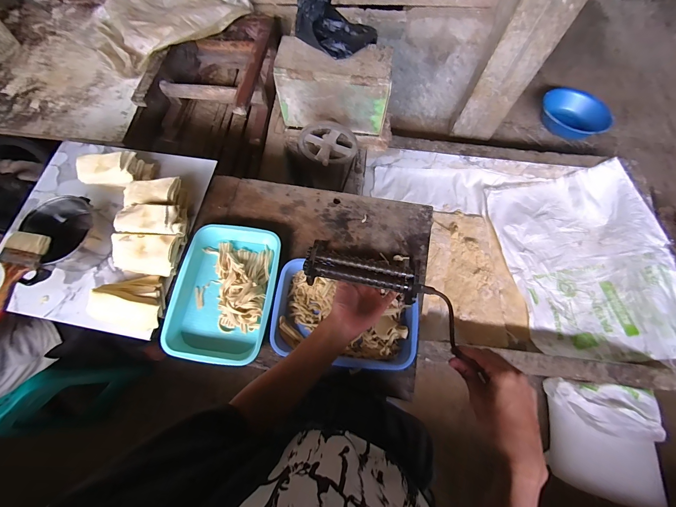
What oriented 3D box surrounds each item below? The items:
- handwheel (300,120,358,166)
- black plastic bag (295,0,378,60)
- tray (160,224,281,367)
[{"bbox_3d":[-0.035,-0.341,0.988,0.194,0.183,0.090,9,69,-8],"label":"handwheel"},{"bbox_3d":[-0.014,-0.660,0.841,0.222,0.075,0.172,31,74,9],"label":"black plastic bag"},{"bbox_3d":[-0.257,0.083,0.683,0.216,0.060,0.312,7,72,1],"label":"tray"}]

